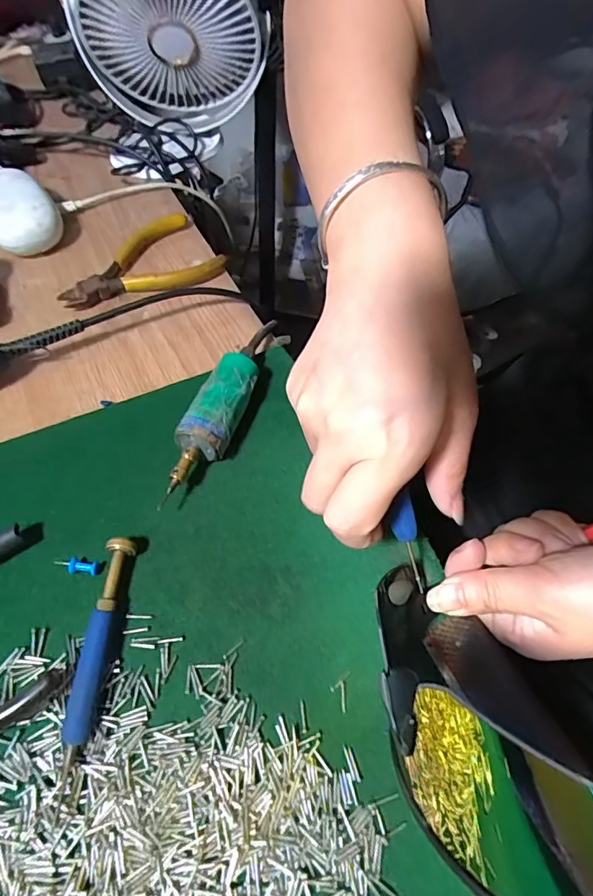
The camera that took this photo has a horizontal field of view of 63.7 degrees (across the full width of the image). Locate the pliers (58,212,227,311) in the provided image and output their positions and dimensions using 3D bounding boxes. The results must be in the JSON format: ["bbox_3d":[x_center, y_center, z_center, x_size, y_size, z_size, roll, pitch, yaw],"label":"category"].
[{"bbox_3d":[-0.122,-0.138,0.365,0.118,0.014,0.077,-31,63,-20],"label":"pliers"}]

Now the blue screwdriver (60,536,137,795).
[{"bbox_3d":[-0.089,0.089,0.215,0.011,0.014,0.098,4,57,0],"label":"blue screwdriver"}]

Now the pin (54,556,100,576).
[{"bbox_3d":[-0.111,0.058,0.239,0.023,0.008,0.009,13,57,7],"label":"pin"}]

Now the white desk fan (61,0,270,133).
[{"bbox_3d":[-0.109,-0.357,0.412,0.153,0.159,0.049,-8,80,39],"label":"white desk fan"}]

